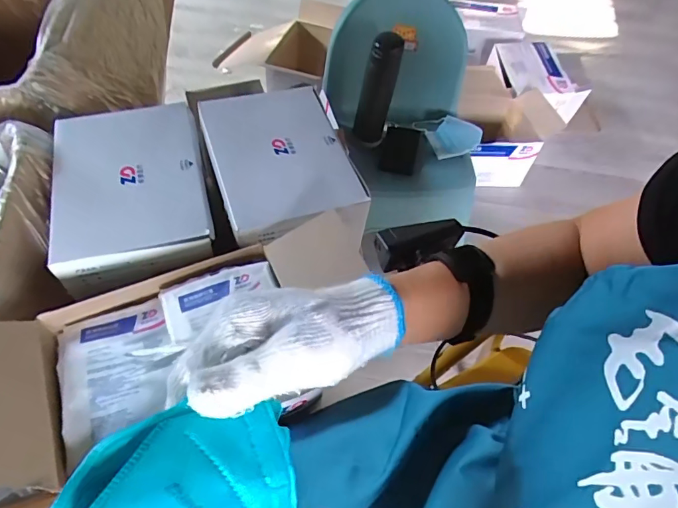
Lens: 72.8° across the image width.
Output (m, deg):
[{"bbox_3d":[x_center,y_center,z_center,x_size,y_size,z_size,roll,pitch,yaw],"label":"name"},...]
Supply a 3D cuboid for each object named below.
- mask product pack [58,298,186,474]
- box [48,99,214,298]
[{"bbox_3d":[-0.244,0.125,0.507,0.122,0.020,0.148,-19,60,-17],"label":"mask product pack"},{"bbox_3d":[-0.288,-0.095,0.633,0.193,0.061,0.266,-12,58,-13],"label":"box"}]

